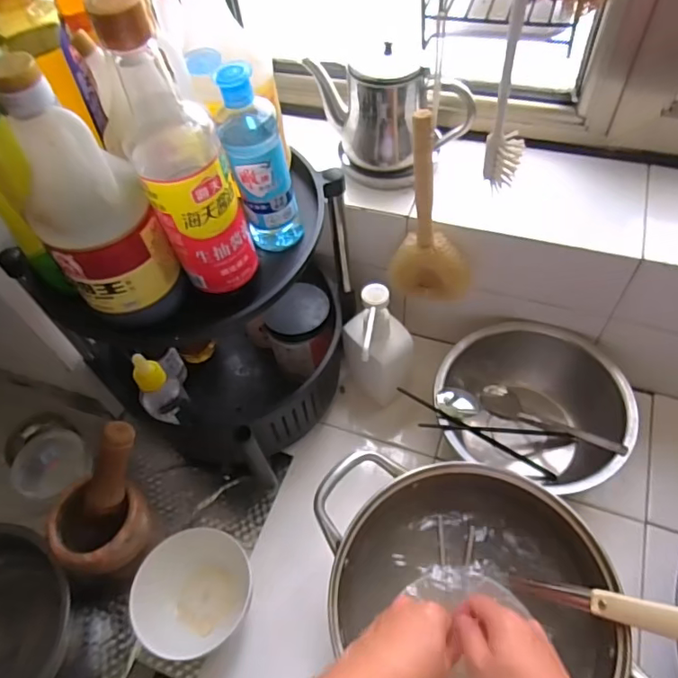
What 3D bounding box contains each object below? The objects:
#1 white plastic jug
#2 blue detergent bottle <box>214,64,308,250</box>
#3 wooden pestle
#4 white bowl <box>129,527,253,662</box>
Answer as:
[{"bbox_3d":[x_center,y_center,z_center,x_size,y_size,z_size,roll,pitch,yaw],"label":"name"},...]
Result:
[{"bbox_3d":[0.051,0.015,0.657,0.071,0.191,0.089,-20,56,-8],"label":"white plastic jug"},{"bbox_3d":[-0.066,-0.142,0.445,0.046,0.168,0.032,-14,55,-5],"label":"blue detergent bottle"},{"bbox_3d":[-0.233,0.136,0.545,0.026,0.115,0.029,32,23,25],"label":"wooden pestle"},{"bbox_3d":[-0.160,0.277,0.582,0.101,0.071,0.123,0,55,6],"label":"white bowl"}]

